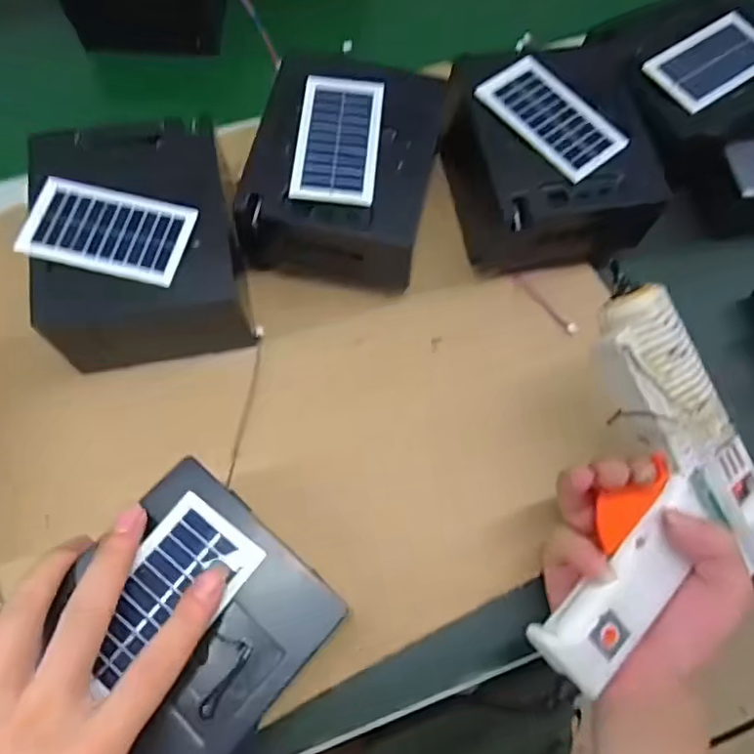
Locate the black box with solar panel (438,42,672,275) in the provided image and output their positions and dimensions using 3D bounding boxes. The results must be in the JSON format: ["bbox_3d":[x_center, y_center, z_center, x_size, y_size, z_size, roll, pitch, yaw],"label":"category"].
[{"bbox_3d":[0.117,-0.153,0.429,0.121,0.078,0.140,-7,68,-5],"label":"black box with solar panel"}]

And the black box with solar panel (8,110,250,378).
[{"bbox_3d":[-0.151,-0.082,0.398,0.120,0.074,0.147,-12,69,-7],"label":"black box with solar panel"}]

